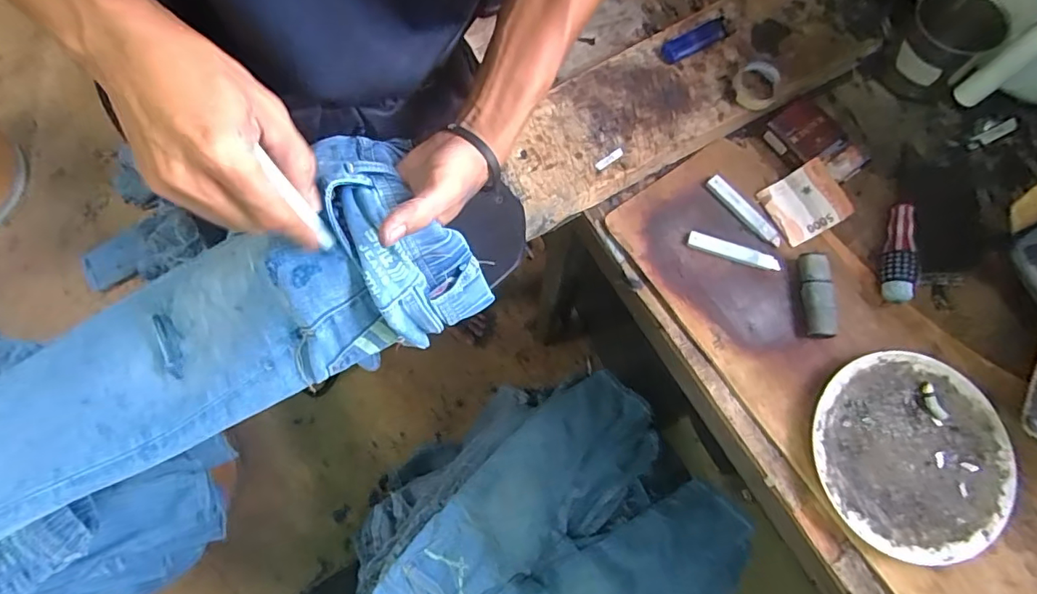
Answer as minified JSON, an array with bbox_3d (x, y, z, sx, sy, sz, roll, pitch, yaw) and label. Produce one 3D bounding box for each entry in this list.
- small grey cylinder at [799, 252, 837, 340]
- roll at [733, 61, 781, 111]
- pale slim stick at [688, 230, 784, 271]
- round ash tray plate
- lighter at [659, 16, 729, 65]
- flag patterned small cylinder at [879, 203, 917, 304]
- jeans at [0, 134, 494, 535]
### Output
[{"bbox_3d":[0.285,-0.002,0.501,0.023,0.022,0.080,-3,74,-1],"label":"small grey cylinder"},{"bbox_3d":[0.243,-0.217,0.535,0.046,0.016,0.050,0,74,0],"label":"roll"},{"bbox_3d":[0.203,-0.044,0.495,0.087,0.012,0.015,16,75,4],"label":"pale slim stick"},{"bbox_3d":[0.345,0.140,0.468,0.165,0.027,0.170,0,74,0],"label":"round ash tray plate"},{"bbox_3d":[0.186,-0.274,0.557,0.078,0.008,0.025,-28,76,-8],"label":"lighter"},{"bbox_3d":[0.366,-0.045,0.507,0.020,0.026,0.100,11,71,2],"label":"flag patterned small cylinder"},{"bbox_3d":[-0.272,0.039,0.425,0.485,0.115,0.163,-24,73,6],"label":"jeans"}]

